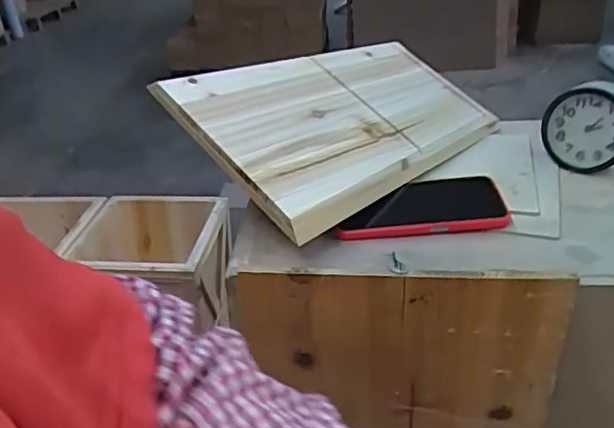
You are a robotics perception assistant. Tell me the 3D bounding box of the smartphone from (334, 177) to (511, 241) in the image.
[{"bbox_3d":[0.113,-0.008,0.568,0.166,0.018,0.083,-5,30,0],"label":"smartphone"}]

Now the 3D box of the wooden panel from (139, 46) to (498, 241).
[{"bbox_3d":[0.046,-0.116,0.635,0.357,0.023,0.222,-27,63,-39],"label":"wooden panel"}]

